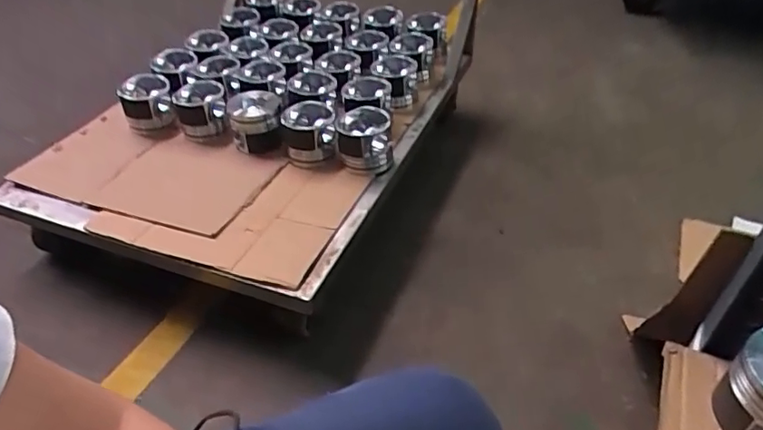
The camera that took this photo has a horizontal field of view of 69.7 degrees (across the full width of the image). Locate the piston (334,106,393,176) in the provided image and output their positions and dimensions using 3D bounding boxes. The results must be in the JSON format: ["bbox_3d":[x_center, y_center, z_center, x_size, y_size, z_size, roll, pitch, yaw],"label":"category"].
[{"bbox_3d":[-0.034,-0.154,1.144,0.116,0.090,0.132,-5,42,-3],"label":"piston"}]

